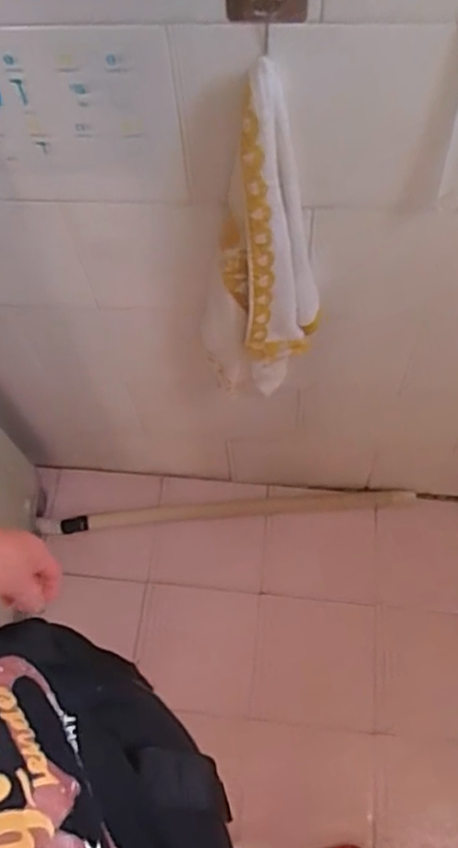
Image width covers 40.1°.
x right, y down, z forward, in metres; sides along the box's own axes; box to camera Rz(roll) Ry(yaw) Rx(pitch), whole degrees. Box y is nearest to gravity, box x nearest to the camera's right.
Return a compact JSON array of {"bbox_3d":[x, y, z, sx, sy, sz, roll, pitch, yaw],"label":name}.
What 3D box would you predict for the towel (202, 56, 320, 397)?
[{"bbox_3d":[0.037,-0.188,0.757,0.147,0.441,0.079,-15,60,-4],"label":"towel"}]

